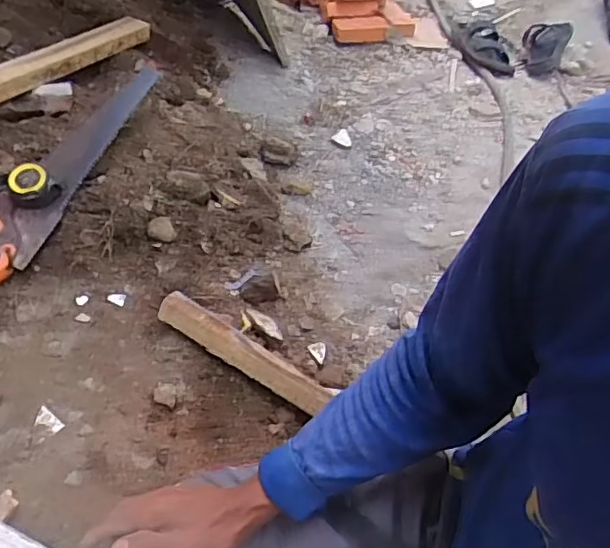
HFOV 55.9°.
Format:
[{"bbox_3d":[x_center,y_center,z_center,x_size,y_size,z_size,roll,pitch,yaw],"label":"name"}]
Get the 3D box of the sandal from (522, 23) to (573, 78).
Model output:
[{"bbox_3d":[0.691,-0.652,1.664,0.122,0.064,0.255,20,53,13],"label":"sandal"}]

